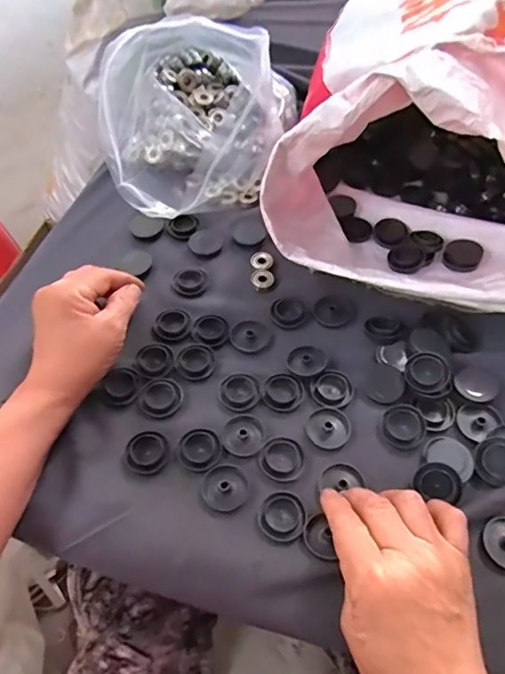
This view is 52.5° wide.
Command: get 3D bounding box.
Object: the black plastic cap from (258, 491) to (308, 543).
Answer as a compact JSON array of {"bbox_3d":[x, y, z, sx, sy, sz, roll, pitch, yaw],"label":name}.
[{"bbox_3d":[0.021,0.125,0.356,0.033,0.004,0.033,-1,54,1],"label":"black plastic cap"}]

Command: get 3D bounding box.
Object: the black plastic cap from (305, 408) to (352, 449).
[{"bbox_3d":[0.059,0.069,0.393,0.033,0.004,0.033,-1,54,1],"label":"black plastic cap"}]

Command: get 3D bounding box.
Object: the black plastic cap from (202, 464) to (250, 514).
[{"bbox_3d":[-0.020,0.109,0.370,0.033,0.006,0.033,-1,54,1],"label":"black plastic cap"}]

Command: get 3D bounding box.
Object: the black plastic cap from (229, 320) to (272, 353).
[{"bbox_3d":[-0.002,-0.001,0.445,0.034,0.004,0.033,-1,54,1],"label":"black plastic cap"}]

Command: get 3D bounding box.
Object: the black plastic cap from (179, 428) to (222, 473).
[{"bbox_3d":[-0.040,0.085,0.385,0.031,0.007,0.032,-1,54,1],"label":"black plastic cap"}]

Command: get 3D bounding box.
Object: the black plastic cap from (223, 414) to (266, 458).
[{"bbox_3d":[-0.006,0.075,0.391,0.031,0.007,0.032,-1,54,1],"label":"black plastic cap"}]

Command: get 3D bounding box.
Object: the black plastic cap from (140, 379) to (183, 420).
[{"bbox_3d":[-0.073,0.049,0.409,0.033,0.004,0.034,-1,54,1],"label":"black plastic cap"}]

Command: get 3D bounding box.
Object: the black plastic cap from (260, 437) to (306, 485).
[{"bbox_3d":[0.023,0.091,0.380,0.032,0.005,0.033,-34,59,-21],"label":"black plastic cap"}]

